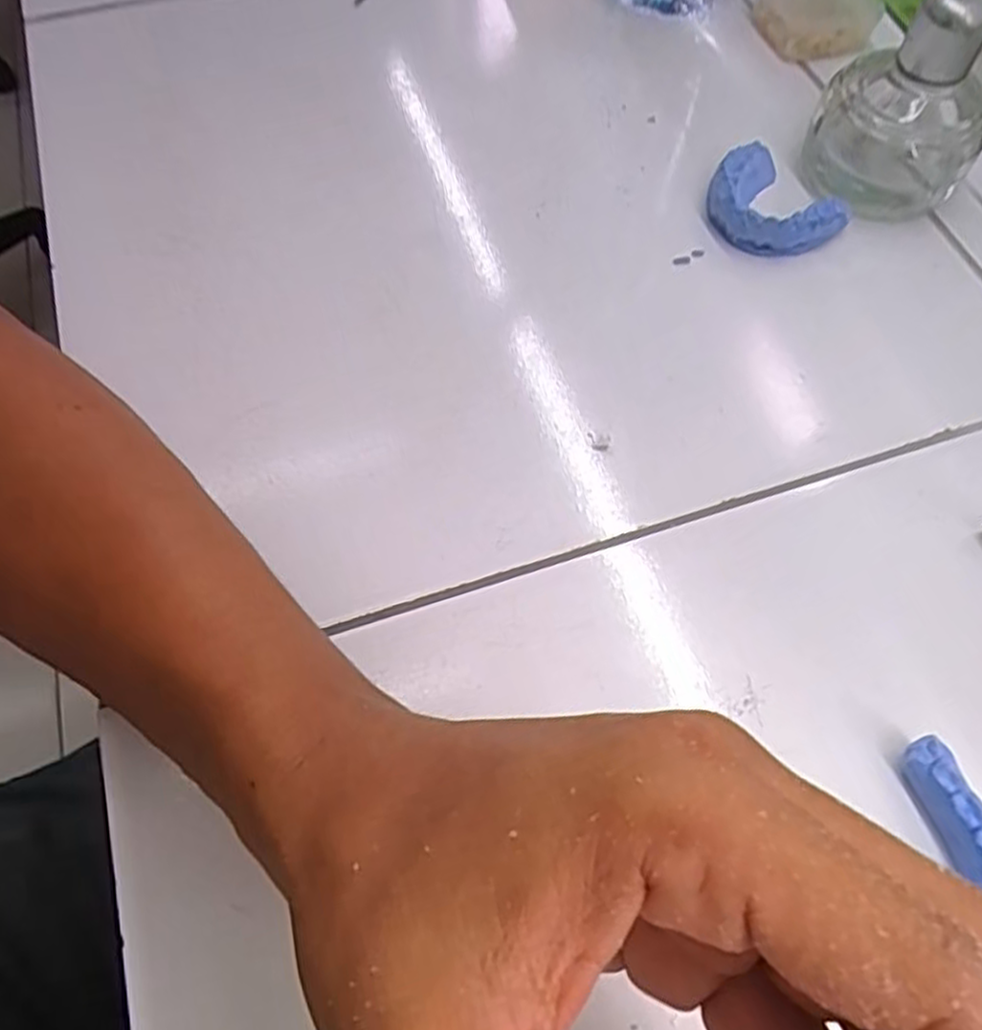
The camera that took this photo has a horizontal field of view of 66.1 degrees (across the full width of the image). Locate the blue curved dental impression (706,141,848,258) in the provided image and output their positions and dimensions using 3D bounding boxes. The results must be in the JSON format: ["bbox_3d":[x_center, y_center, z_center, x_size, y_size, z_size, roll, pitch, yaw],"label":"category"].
[{"bbox_3d":[0.130,-0.147,0.354,0.053,0.021,0.059,-29,67,-15],"label":"blue curved dental impression"}]

